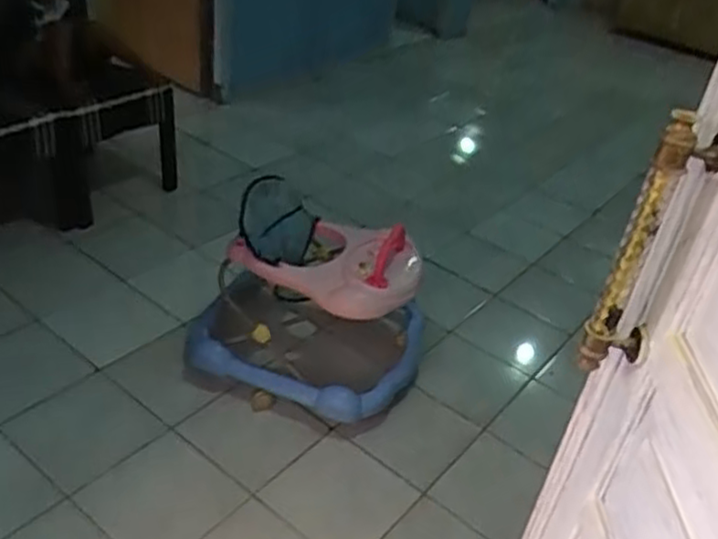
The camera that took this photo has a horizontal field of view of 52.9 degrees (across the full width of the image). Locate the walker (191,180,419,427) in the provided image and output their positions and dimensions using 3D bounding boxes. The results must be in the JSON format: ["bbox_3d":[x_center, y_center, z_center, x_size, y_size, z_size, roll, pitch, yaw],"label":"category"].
[{"bbox_3d":[-0.121,0.075,1.973,0.612,0.466,0.465,16,35,9],"label":"walker"}]

